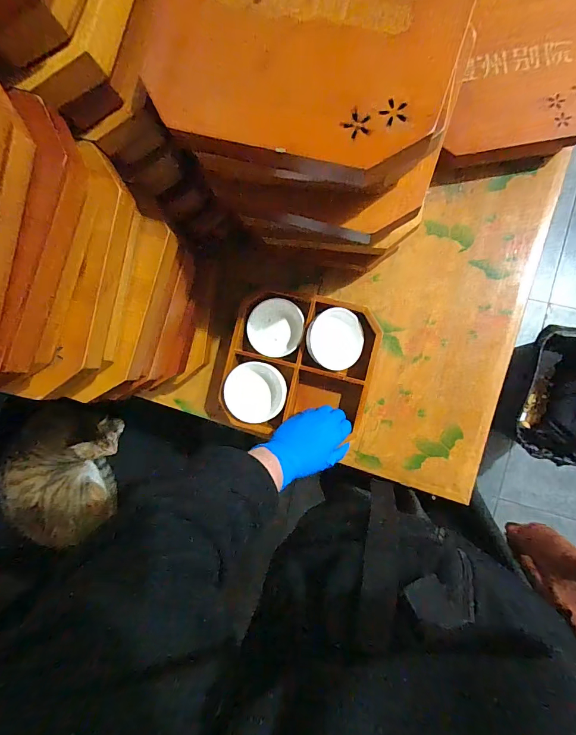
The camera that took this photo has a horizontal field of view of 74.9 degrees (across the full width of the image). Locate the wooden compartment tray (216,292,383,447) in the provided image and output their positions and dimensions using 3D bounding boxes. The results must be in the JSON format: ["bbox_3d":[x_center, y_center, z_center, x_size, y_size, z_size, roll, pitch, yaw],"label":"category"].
[{"bbox_3d":[0.016,0.000,0.545,0.202,0.055,0.201,14,90,8],"label":"wooden compartment tray"}]

